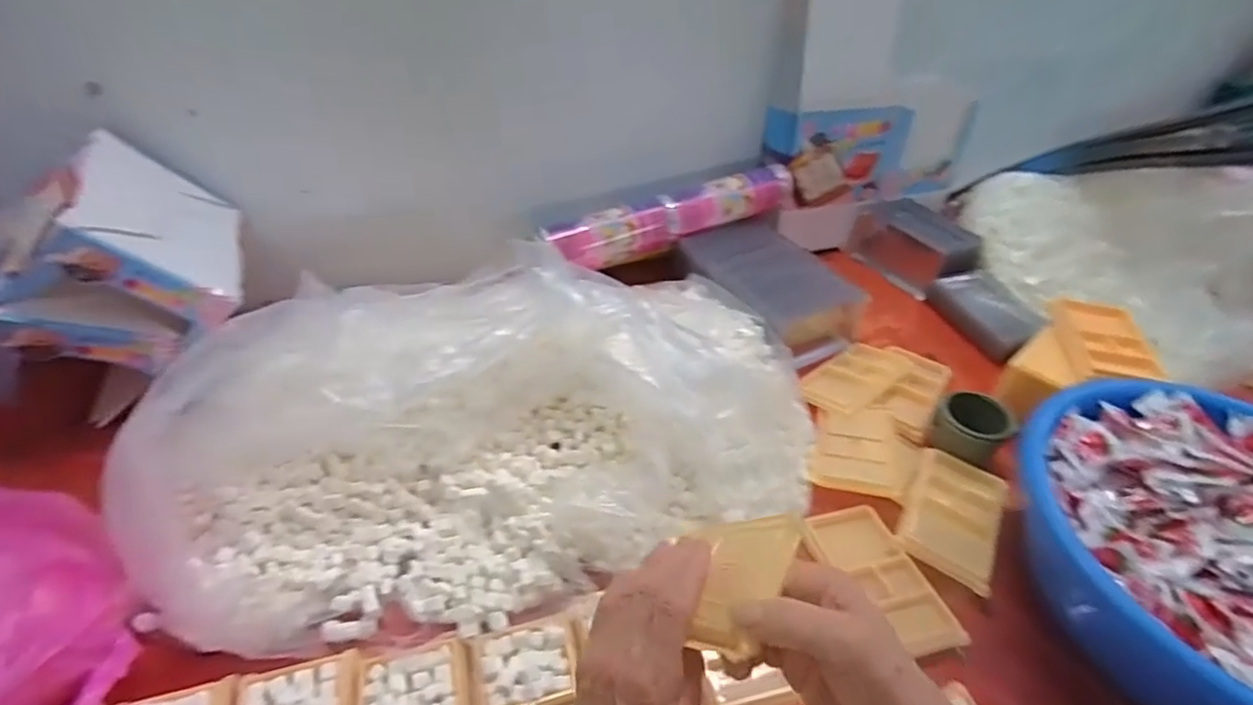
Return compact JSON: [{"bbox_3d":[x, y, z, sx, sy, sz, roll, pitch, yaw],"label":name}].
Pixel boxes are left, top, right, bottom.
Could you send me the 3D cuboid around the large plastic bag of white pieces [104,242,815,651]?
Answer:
[{"bbox_3d":[-0.095,0.047,0.546,0.596,0.156,0.308,-10,42,-14],"label":"large plastic bag of white pieces"}]

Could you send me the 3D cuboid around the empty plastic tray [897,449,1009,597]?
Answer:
[{"bbox_3d":[0.305,0.147,0.556,0.080,0.014,0.136,24,45,22],"label":"empty plastic tray"}]

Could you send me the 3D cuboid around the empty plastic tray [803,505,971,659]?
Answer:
[{"bbox_3d":[0.215,0.190,0.510,0.072,0.010,0.133,-11,42,-15],"label":"empty plastic tray"}]

